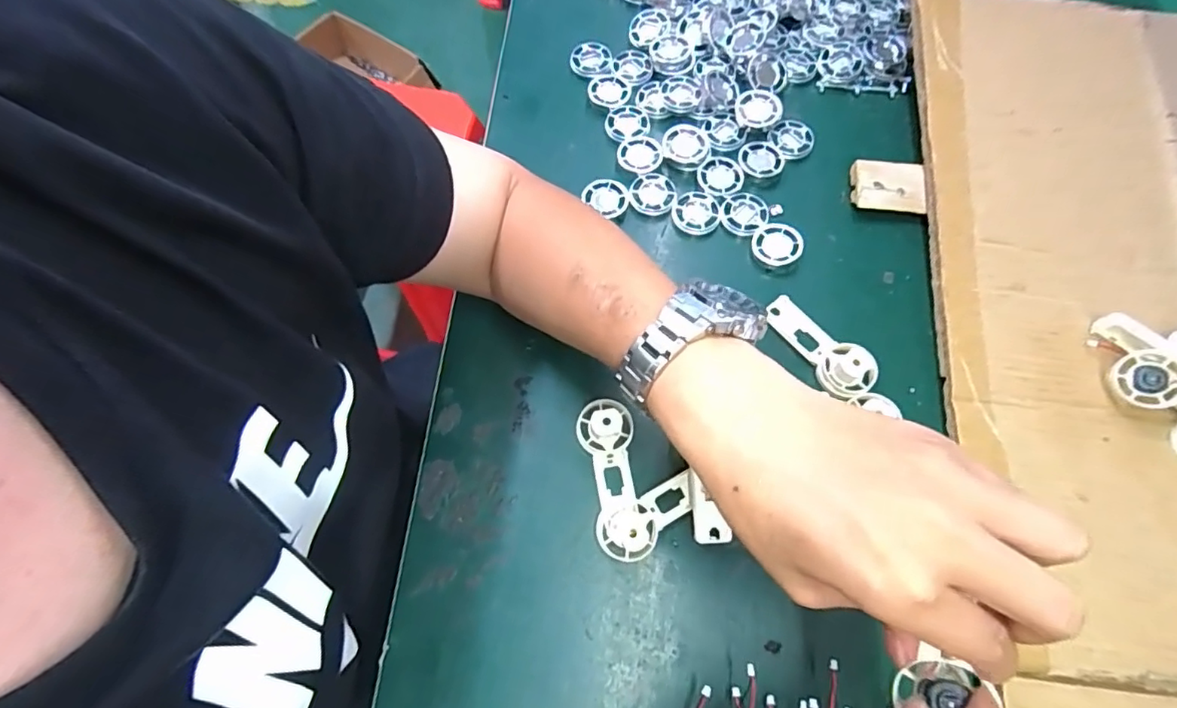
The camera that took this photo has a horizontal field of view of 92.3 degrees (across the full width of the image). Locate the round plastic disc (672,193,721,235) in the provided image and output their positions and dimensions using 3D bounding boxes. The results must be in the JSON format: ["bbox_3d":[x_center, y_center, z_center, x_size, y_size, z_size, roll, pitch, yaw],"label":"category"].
[{"bbox_3d":[0.090,-0.118,0.473,0.037,0.005,0.038,0,68,1],"label":"round plastic disc"}]

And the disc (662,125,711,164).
[{"bbox_3d":[0.085,-0.182,0.489,0.040,0.007,0.040,0,68,1],"label":"disc"}]

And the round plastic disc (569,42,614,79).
[{"bbox_3d":[0.004,-0.281,0.536,0.040,0.006,0.035,25,71,11],"label":"round plastic disc"}]

